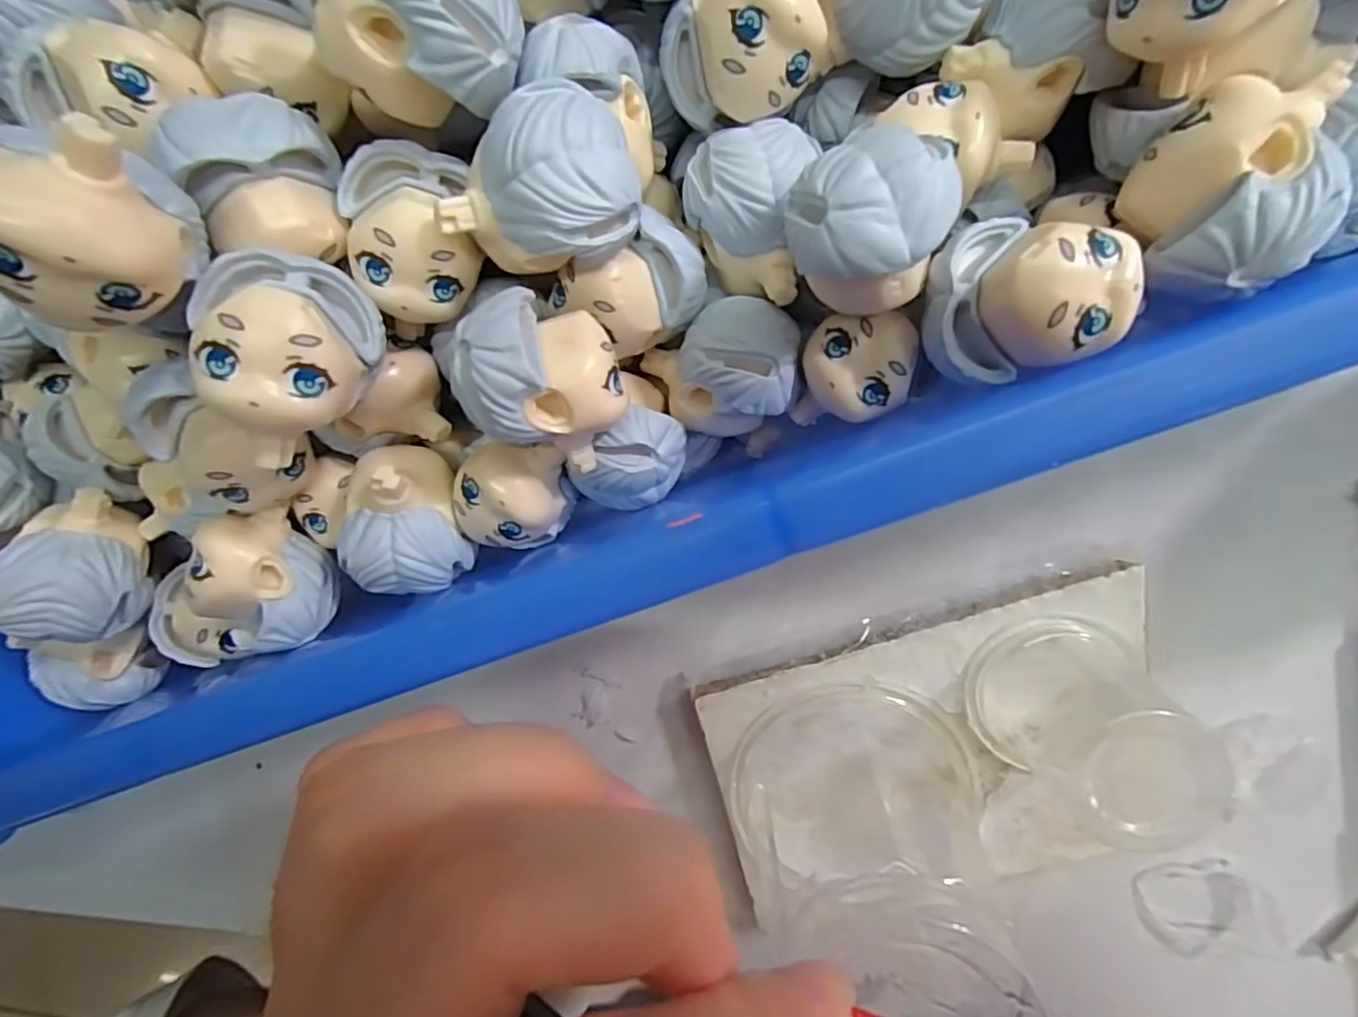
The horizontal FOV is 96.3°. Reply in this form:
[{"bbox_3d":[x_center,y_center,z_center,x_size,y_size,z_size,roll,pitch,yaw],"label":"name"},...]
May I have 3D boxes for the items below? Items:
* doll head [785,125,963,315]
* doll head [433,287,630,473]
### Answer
[{"bbox_3d":[0.027,-0.040,0.090,0.022,0.020,0.021,7,98,5],"label":"doll head"},{"bbox_3d":[-0.021,-0.020,0.092,0.023,0.018,0.021,27,100,2],"label":"doll head"}]

